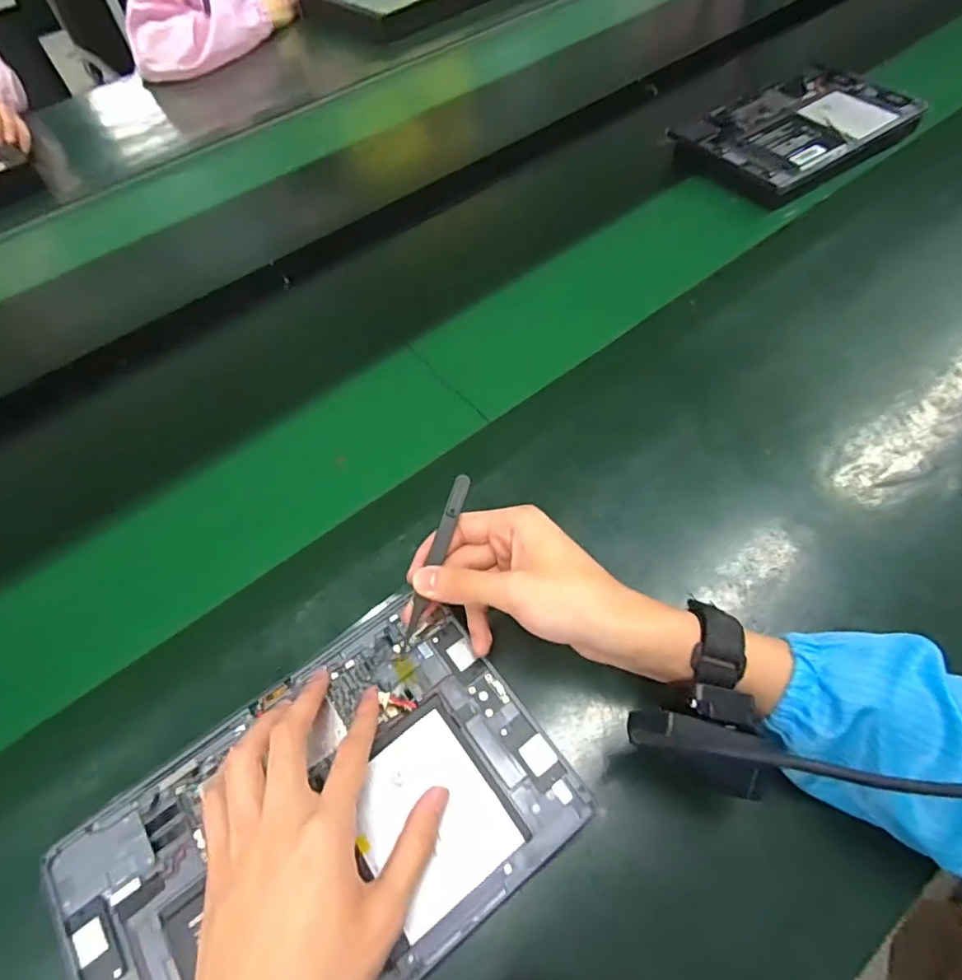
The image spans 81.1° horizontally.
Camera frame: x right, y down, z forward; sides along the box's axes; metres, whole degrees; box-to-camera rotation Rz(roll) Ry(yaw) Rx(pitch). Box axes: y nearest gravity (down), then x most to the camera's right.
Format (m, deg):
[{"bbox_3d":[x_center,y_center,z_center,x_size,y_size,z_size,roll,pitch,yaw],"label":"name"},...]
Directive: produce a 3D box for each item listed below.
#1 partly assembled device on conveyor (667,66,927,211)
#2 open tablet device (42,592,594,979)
[{"bbox_3d":[0.376,-0.426,0.665,0.263,0.031,0.165,-31,60,-14],"label":"partly assembled device on conveyor"},{"bbox_3d":[-0.088,0.185,0.306,0.254,0.011,0.167,-34,61,-17],"label":"open tablet device"}]

